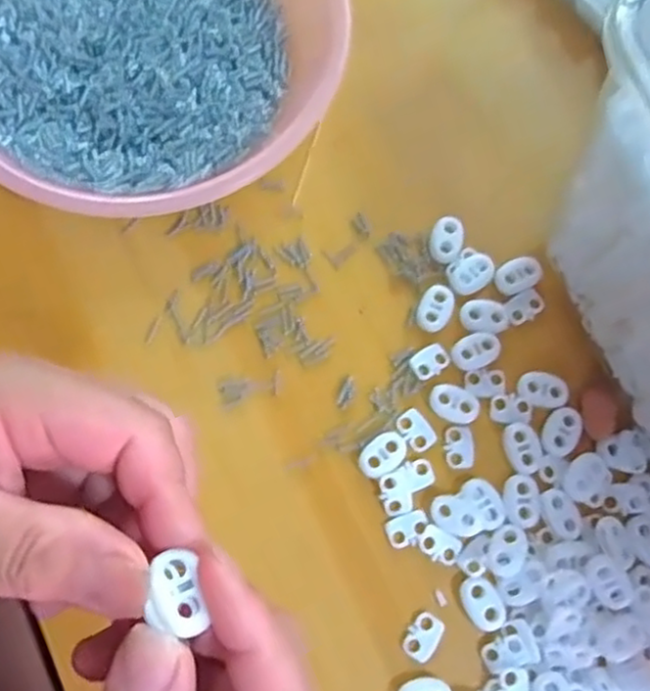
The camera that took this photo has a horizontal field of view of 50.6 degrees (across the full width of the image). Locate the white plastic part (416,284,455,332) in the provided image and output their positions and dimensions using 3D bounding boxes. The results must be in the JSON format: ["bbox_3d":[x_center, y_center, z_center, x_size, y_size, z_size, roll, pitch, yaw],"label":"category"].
[{"bbox_3d":[0.051,-0.017,0.315,0.014,0.004,0.023,25,76,5],"label":"white plastic part"}]

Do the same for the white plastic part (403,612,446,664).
[{"bbox_3d":[0.041,0.120,0.282,0.013,0.004,0.018,25,76,5],"label":"white plastic part"}]

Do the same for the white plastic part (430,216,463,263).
[{"bbox_3d":[0.057,-0.050,0.323,0.015,0.005,0.022,7,75,0],"label":"white plastic part"}]

